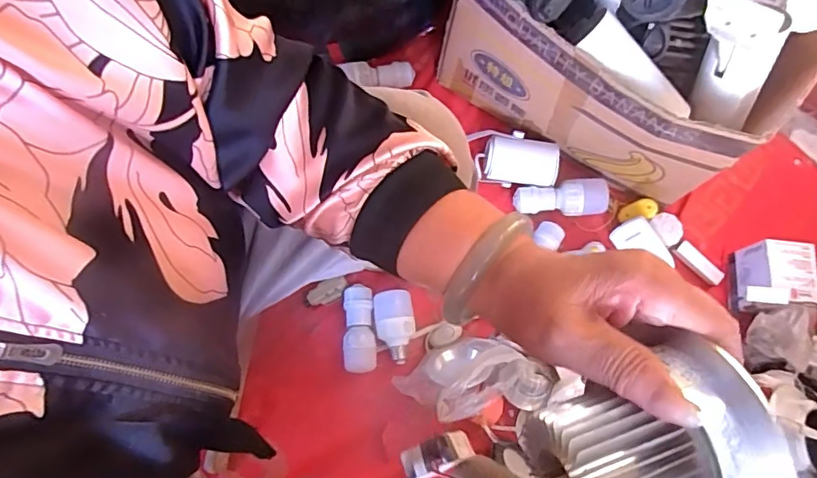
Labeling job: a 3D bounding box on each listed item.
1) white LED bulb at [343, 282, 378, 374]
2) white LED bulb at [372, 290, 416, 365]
[{"bbox_3d":[-0.075,0.135,0.793,0.048,0.039,0.128,-5,75,-2],"label":"white LED bulb"},{"bbox_3d":[-0.019,0.131,0.785,0.057,0.050,0.105,-10,75,-4],"label":"white LED bulb"}]

